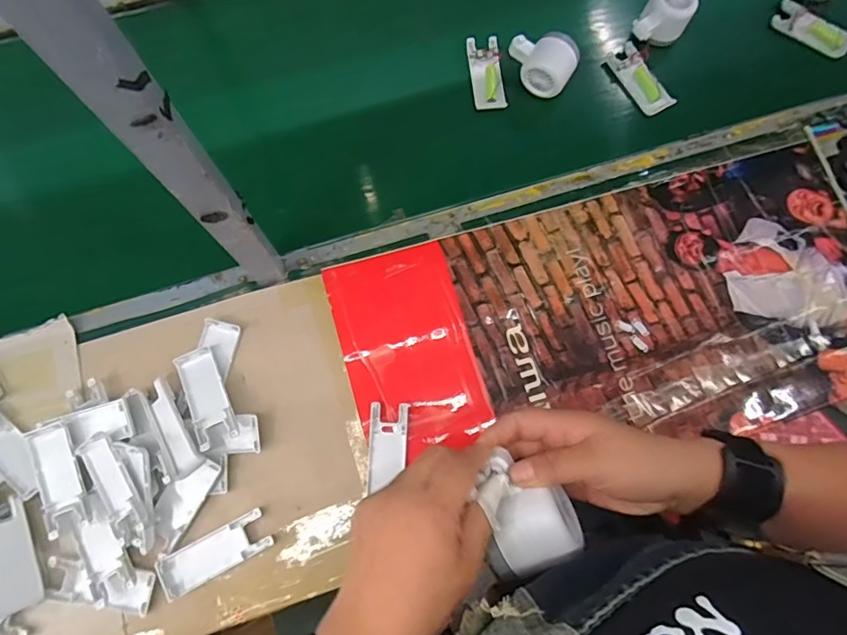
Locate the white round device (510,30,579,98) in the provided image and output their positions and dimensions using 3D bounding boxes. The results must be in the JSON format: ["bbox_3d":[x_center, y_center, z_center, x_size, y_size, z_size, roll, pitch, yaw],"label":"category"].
[{"bbox_3d":[0.148,-0.321,0.642,0.083,0.047,0.059,28,77,4],"label":"white round device"}]

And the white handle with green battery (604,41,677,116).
[{"bbox_3d":[0.280,-0.308,0.661,0.034,0.023,0.104,-31,80,-9],"label":"white handle with green battery"}]

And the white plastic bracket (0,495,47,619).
[{"bbox_3d":[-0.391,0.223,0.481,0.039,0.015,0.101,-9,75,-45],"label":"white plastic bracket"}]

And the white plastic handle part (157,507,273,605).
[{"bbox_3d":[-0.203,0.230,0.497,0.102,0.018,0.040,-26,79,-8],"label":"white plastic handle part"}]

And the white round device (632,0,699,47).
[{"bbox_3d":[0.307,-0.386,0.651,0.064,0.049,0.065,35,78,6],"label":"white round device"}]

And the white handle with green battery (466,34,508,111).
[{"bbox_3d":[0.082,-0.317,0.658,0.038,0.018,0.101,-6,77,-4],"label":"white handle with green battery"}]

